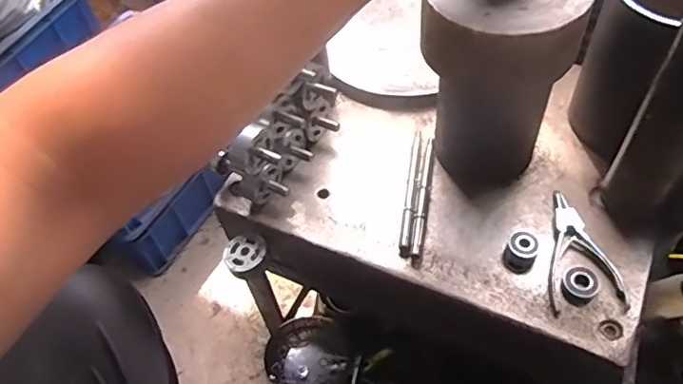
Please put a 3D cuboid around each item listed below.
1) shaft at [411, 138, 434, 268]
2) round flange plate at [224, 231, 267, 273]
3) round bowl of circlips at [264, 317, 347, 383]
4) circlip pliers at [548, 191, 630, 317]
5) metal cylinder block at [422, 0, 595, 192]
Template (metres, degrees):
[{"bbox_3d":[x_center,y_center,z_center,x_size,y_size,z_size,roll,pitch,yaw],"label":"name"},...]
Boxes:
[{"bbox_3d":[0.089,0.006,0.617,0.010,0.015,0.166,6,55,10],"label":"shaft"},{"bbox_3d":[-0.111,0.067,0.635,0.048,0.015,0.045,-3,54,4],"label":"round flange plate"},{"bbox_3d":[-0.049,0.259,0.840,0.122,0.059,0.125,-3,54,4],"label":"round bowl of circlips"},{"bbox_3d":[0.235,0.058,0.564,0.070,0.017,0.130,-5,53,2],"label":"circlip pliers"},{"bbox_3d":[0.152,-0.124,0.567,0.140,0.235,0.133,10,55,13],"label":"metal cylinder block"}]

